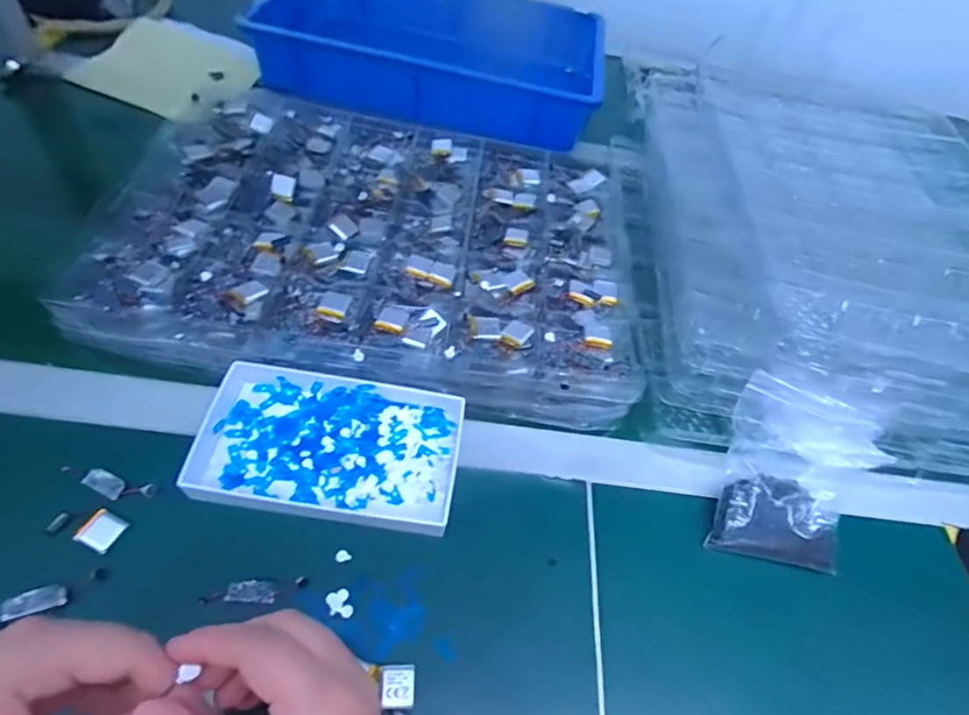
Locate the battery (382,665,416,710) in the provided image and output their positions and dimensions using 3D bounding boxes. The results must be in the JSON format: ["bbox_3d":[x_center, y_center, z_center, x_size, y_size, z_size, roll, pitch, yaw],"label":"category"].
[{"bbox_3d":[-0.050,0.190,0.305,0.019,0.004,0.022,3,53,-7],"label":"battery"}]

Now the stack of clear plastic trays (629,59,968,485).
[{"bbox_3d":[0.345,-0.119,0.521,0.359,0.094,0.438,10,53,-2],"label":"stack of clear plastic trays"}]

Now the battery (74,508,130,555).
[{"bbox_3d":[-0.242,0.110,0.334,0.020,0.011,0.021,26,54,10],"label":"battery"}]

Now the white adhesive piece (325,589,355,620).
[{"bbox_3d":[-0.091,0.155,0.331,0.014,0.004,0.018,-18,58,-21],"label":"white adhesive piece"}]

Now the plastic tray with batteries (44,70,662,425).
[{"bbox_3d":[-0.072,-0.114,0.488,0.471,0.073,0.331,8,53,-3],"label":"plastic tray with batteries"}]

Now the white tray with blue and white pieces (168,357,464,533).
[{"bbox_3d":[-0.108,0.064,0.380,0.177,0.033,0.106,10,53,-2],"label":"white tray with blue and white pieces"}]

